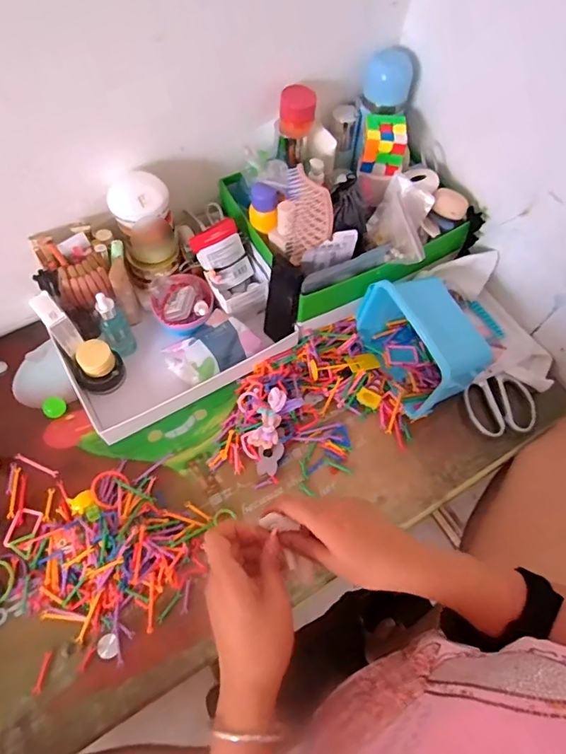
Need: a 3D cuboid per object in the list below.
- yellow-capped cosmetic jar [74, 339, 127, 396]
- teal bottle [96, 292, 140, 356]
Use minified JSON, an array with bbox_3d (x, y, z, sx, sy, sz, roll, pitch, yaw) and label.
[{"bbox_3d":[-0.255,-0.014,0.692,0.059,0.059,0.052,-21,67,-12],"label":"yellow-capped cosmetic jar"},{"bbox_3d":[-0.230,-0.071,0.684,0.036,0.115,0.037,1,64,-2],"label":"teal bottle"}]

